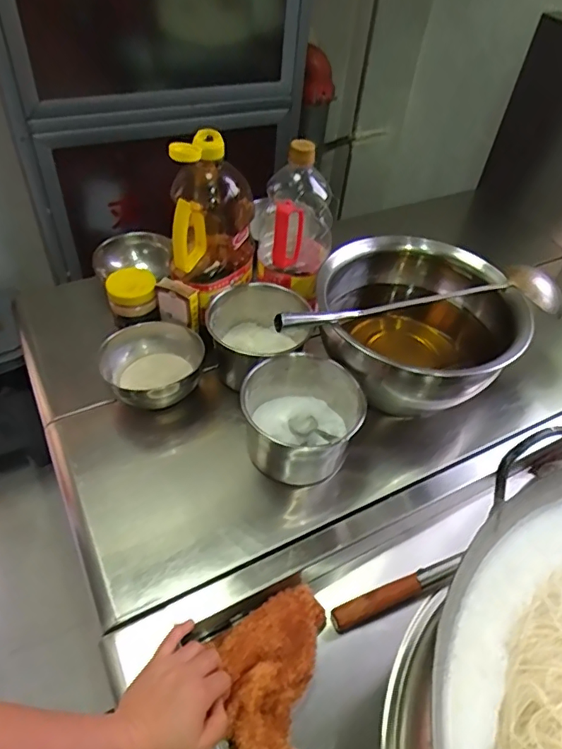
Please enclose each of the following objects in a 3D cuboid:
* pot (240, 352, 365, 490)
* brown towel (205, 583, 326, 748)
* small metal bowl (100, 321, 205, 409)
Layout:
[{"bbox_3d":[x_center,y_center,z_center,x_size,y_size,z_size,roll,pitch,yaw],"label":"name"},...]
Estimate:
[{"bbox_3d":[0.028,0.056,0.667,0.136,0.119,0.137,3,47,-3],"label":"pot"},{"bbox_3d":[-0.014,0.325,0.522,0.101,0.049,0.204,6,56,1],"label":"brown towel"},{"bbox_3d":[-0.179,-0.006,0.734,0.134,0.080,0.137,3,47,-3],"label":"small metal bowl"}]

